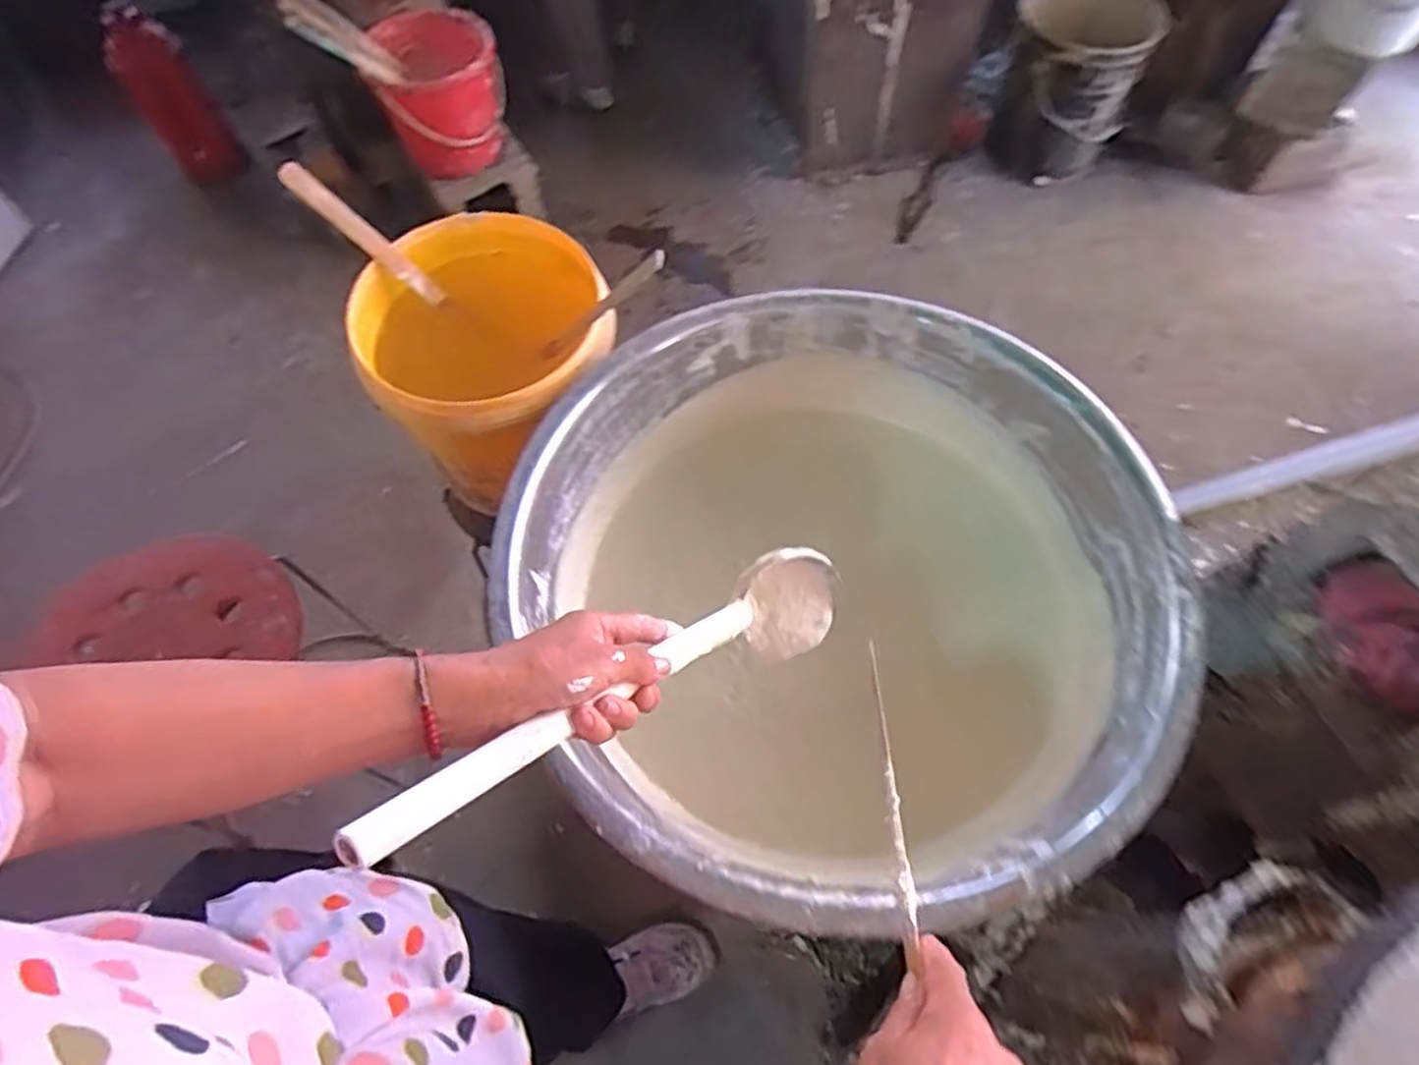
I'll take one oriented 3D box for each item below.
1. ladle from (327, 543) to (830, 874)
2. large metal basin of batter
[{"bbox_3d":[-0.039,0.094,0.472,0.058,0.078,0.380,44,37,21],"label":"ladle"},{"bbox_3d":[0.116,0.059,0.738,0.563,0.210,0.572,6,63,4],"label":"large metal basin of batter"}]

